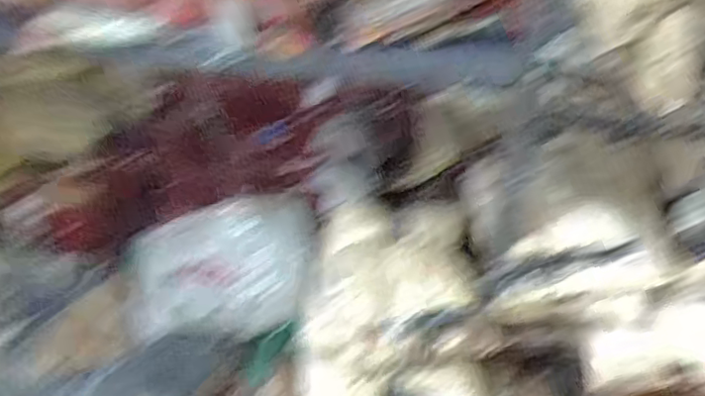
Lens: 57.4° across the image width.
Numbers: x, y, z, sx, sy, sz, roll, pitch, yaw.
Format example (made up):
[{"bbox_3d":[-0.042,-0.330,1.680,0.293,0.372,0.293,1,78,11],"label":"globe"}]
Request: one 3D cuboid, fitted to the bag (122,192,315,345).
[{"bbox_3d":[-0.257,0.123,1.158,0.368,0.105,0.229,-8,50,-5],"label":"bag"}]

